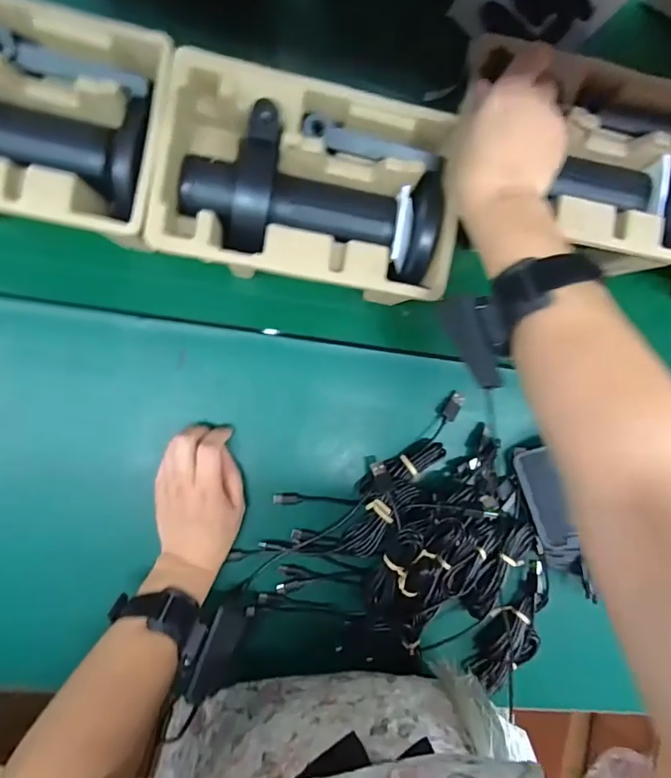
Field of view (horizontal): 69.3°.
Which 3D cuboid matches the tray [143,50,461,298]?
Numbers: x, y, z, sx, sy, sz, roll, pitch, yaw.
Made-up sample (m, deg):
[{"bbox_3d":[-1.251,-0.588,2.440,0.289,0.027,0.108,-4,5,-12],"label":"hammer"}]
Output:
[{"bbox_3d":[-0.017,-0.157,0.382,0.225,0.067,0.150,9,96,-5],"label":"tray"}]

